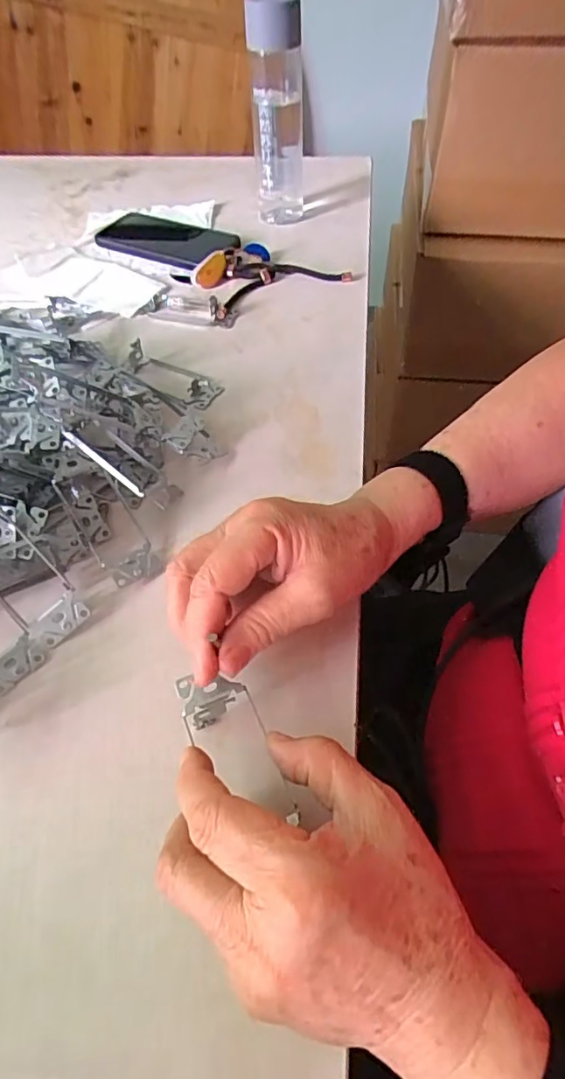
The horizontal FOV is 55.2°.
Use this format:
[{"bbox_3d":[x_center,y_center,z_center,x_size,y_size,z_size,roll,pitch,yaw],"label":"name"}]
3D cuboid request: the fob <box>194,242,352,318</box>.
[{"bbox_3d":[-0.017,-0.291,0.590,0.154,0.028,0.093,-24,55,-16],"label":"fob"}]

